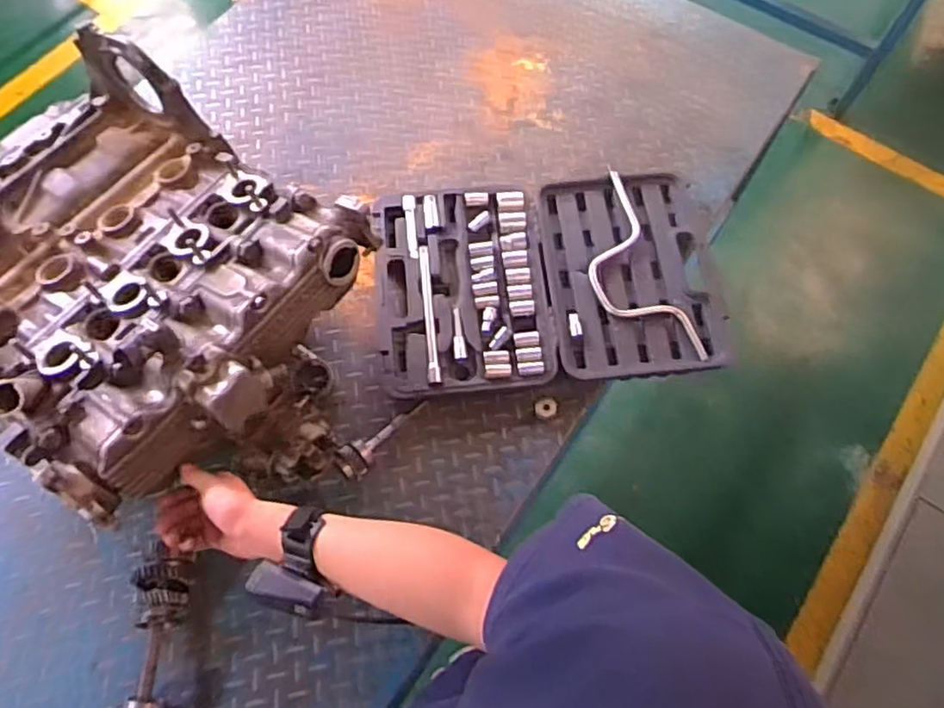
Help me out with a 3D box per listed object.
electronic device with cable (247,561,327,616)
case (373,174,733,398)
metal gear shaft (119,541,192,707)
[{"bbox_3d":[-0.172,0.218,0.607,0.074,0.014,0.032,18,67,6],"label":"electronic device with cable"},{"bbox_3d":[0.125,-0.127,1.105,0.557,0.041,0.366,-7,65,-3],"label":"case"},{"bbox_3d":[-0.413,0.383,0.856,0.070,0.055,0.221,-3,65,-2],"label":"metal gear shaft"}]

